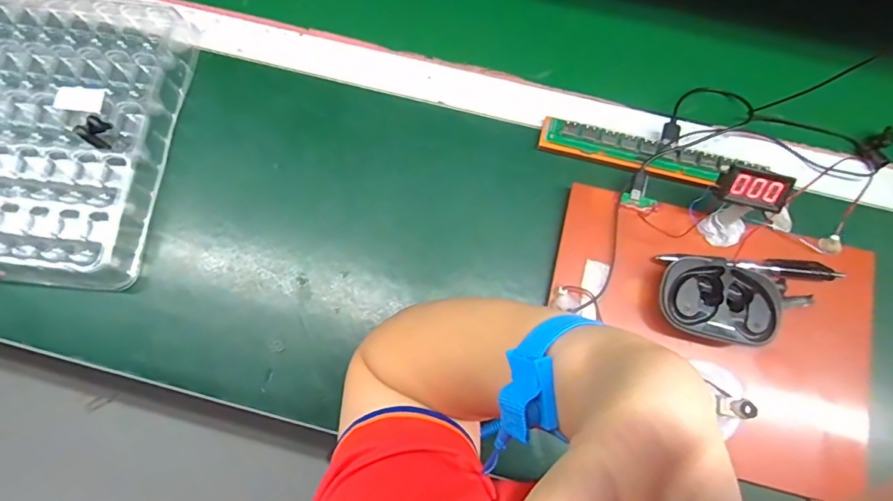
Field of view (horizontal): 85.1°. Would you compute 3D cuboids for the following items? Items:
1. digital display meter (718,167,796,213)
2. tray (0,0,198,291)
[{"bbox_3d":[0.239,-0.050,0.382,0.048,0.020,0.029,14,107,2],"label":"digital display meter"},{"bbox_3d":[-0.383,-0.108,0.431,0.264,0.036,0.262,6,75,1],"label":"tray"}]

